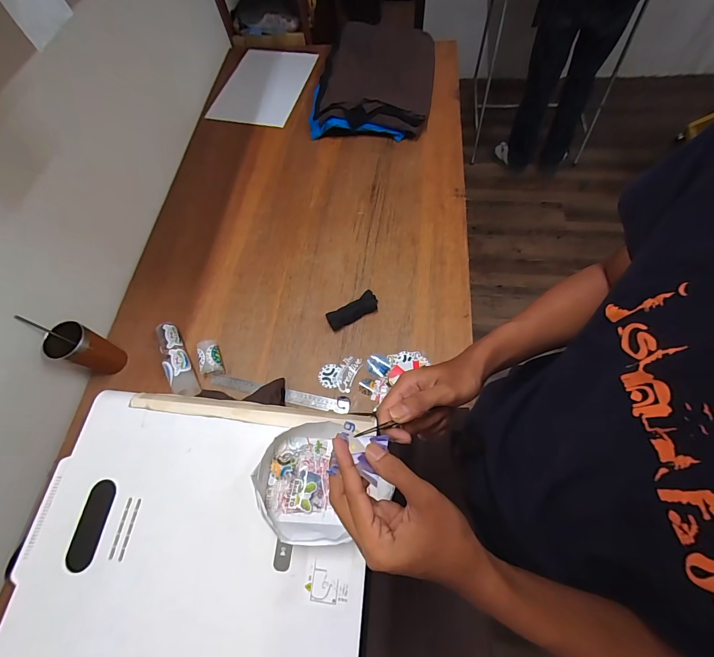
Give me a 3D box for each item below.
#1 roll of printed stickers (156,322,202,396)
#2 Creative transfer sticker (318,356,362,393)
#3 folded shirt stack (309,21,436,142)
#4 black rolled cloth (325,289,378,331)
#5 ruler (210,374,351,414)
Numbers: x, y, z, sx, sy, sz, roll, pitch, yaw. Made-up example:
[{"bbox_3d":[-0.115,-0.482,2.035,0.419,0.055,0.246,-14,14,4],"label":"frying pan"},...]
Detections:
[{"bbox_3d":[-0.414,0.073,0.775,0.053,0.039,0.197,-27,67,-9],"label":"roll of printed stickers"},{"bbox_3d":[-0.041,0.098,0.765,0.081,0.005,0.084,16,70,12],"label":"Creative transfer sticker"},{"bbox_3d":[0.055,-0.833,1.130,0.367,0.099,0.512,4,65,6],"label":"folded shirt stack"},{"bbox_3d":[-0.010,-0.042,0.812,0.123,0.029,0.046,-27,70,-9],"label":"black rolled cloth"},{"bbox_3d":[-0.175,0.145,0.753,0.322,0.008,0.036,8,65,7],"label":"ruler"}]

